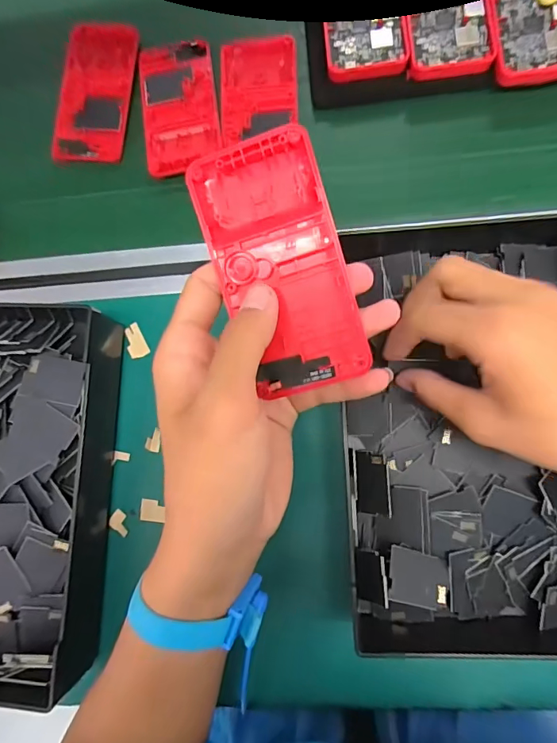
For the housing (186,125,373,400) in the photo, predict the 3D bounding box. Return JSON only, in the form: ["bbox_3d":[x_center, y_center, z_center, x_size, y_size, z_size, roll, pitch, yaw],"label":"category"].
[{"bbox_3d":[0.002,-0.050,0.220,0.061,0.017,0.118,-22,94,0],"label":"housing"}]

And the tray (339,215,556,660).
[{"bbox_3d":[0.127,0.038,0.292,0.162,0.049,0.283,-2,82,3],"label":"tray"}]

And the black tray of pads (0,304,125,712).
[{"bbox_3d":[-0.204,0.078,0.327,0.168,0.056,0.268,1,81,6],"label":"black tray of pads"}]

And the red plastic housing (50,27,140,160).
[{"bbox_3d":[-0.158,-0.236,0.385,0.064,0.020,0.120,5,82,7],"label":"red plastic housing"}]

